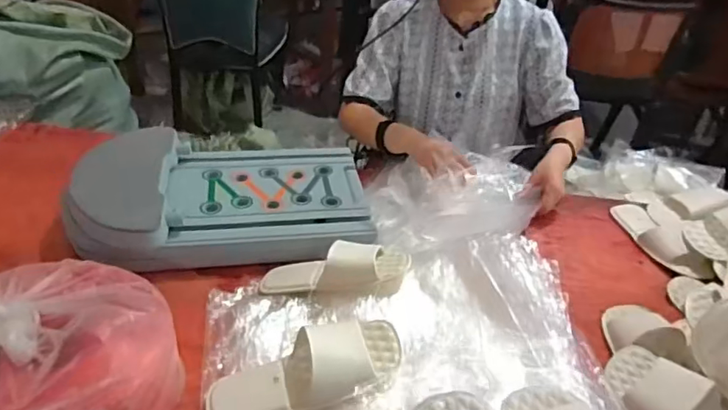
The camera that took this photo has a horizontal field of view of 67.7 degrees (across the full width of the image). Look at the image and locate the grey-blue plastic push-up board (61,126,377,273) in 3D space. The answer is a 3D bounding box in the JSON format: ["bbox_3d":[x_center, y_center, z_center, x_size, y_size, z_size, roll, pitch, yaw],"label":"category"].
[{"bbox_3d":[-0.249,-0.031,0.995,0.505,0.096,0.315,-3,36,-12],"label":"grey-blue plastic push-up board"}]

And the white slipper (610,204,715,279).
[{"bbox_3d":[0.581,0.057,1.073,0.084,0.051,0.234,-2,36,-10],"label":"white slipper"}]

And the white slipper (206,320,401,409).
[{"bbox_3d":[-0.078,0.211,0.696,0.251,0.068,0.103,-20,39,-4],"label":"white slipper"}]

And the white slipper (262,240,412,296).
[{"bbox_3d":[-0.057,0.106,0.851,0.243,0.064,0.090,-8,31,19],"label":"white slipper"}]

